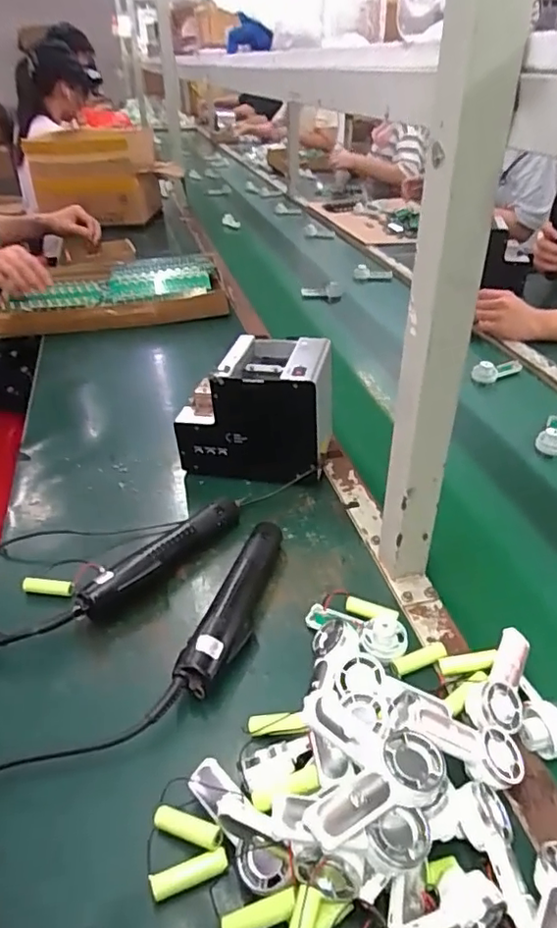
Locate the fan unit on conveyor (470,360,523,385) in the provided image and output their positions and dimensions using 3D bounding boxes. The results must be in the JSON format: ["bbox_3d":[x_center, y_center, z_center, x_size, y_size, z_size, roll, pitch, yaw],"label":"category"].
[{"bbox_3d":[0.377,-0.162,0.995,0.087,0.034,0.031,-16,38,-21],"label":"fan unit on conveyor"}]

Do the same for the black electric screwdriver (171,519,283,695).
[{"bbox_3d":[-0.035,0.132,0.560,0.038,0.042,0.205,11,37,16],"label":"black electric screwdriver"}]

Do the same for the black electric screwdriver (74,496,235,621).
[{"bbox_3d":[-0.116,0.100,0.610,0.031,0.042,0.204,27,43,33],"label":"black electric screwdriver"}]

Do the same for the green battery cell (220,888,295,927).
[{"bbox_3d":[-0.011,0.281,0.357,0.051,0.014,0.014,-27,36,3],"label":"green battery cell"}]

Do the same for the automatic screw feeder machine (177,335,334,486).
[{"bbox_3d":[-0.024,-0.071,0.745,0.179,0.155,0.126,8,36,12],"label":"automatic screw feeder machine"}]

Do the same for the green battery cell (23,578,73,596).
[{"bbox_3d":[-0.236,0.127,0.594,0.052,0.018,0.017,2,35,3],"label":"green battery cell"}]

